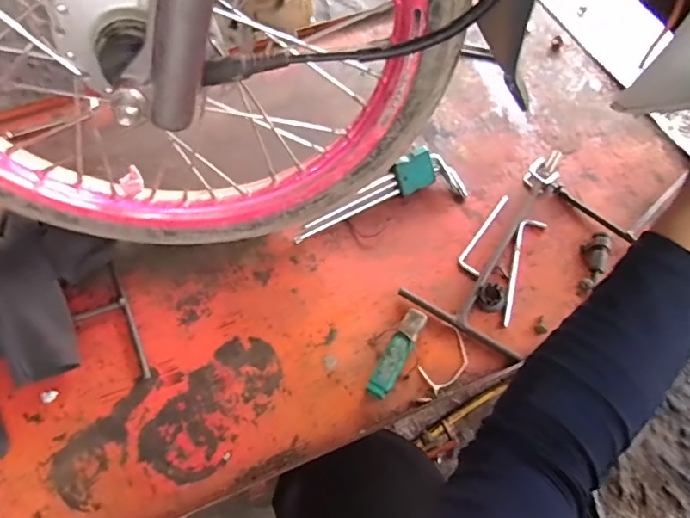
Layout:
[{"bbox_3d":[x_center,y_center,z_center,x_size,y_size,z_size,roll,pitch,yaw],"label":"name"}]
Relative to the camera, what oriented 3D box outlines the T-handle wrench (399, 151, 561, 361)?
[{"bbox_3d":[0.199,-0.030,0.612,0.138,0.027,0.279,30,65,15],"label":"T-handle wrench"}]

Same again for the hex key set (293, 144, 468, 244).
[{"bbox_3d":[0.042,-0.077,0.621,0.222,0.044,0.063,-21,64,-11],"label":"hex key set"}]

